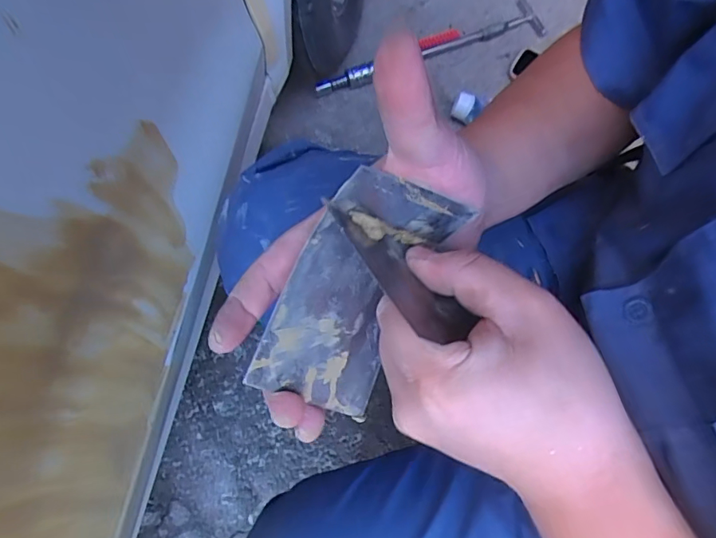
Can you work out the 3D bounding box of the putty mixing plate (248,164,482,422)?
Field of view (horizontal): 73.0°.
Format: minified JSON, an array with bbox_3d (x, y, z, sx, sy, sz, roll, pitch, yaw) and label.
[{"bbox_3d":[0.001,0.010,0.238,0.011,0.071,0.117,28,90,55],"label":"putty mixing plate"}]

